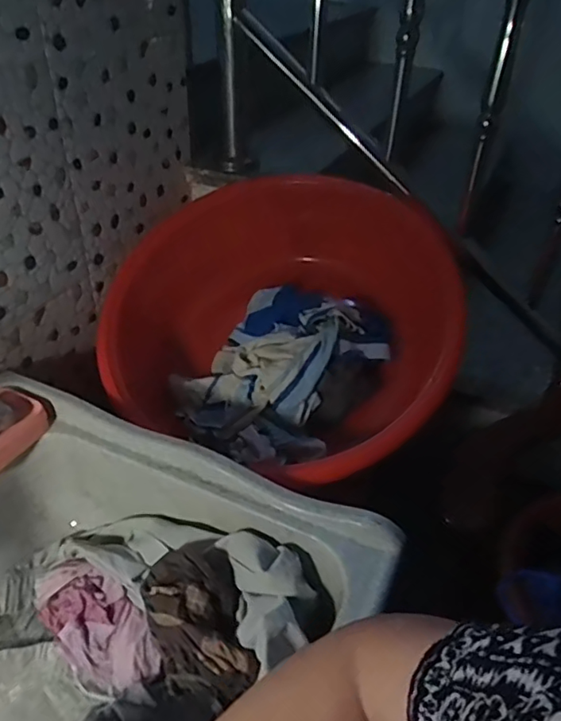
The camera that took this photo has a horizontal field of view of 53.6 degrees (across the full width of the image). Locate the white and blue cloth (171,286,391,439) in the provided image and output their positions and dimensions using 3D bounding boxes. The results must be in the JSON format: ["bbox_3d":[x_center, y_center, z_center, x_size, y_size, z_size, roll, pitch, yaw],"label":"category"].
[{"bbox_3d":[-0.004,0.001,0.882,0.253,0.138,0.271,27,44,27],"label":"white and blue cloth"}]

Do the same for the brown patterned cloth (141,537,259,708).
[{"bbox_3d":[-0.088,0.272,0.588,0.095,0.076,0.155,-10,40,-16],"label":"brown patterned cloth"}]

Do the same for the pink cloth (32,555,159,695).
[{"bbox_3d":[-0.213,0.309,0.649,0.171,0.030,0.099,36,85,15],"label":"pink cloth"}]

